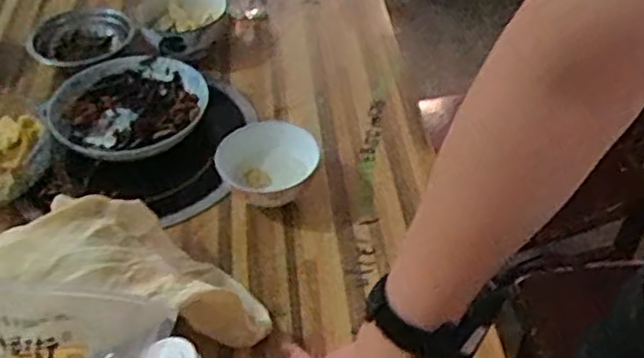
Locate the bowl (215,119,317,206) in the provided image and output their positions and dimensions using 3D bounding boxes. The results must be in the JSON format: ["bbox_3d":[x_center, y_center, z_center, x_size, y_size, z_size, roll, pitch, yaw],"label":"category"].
[{"bbox_3d":[-0.059,-0.012,0.789,0.114,0.058,0.108,14,50,14],"label":"bowl"}]

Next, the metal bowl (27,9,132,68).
[{"bbox_3d":[-0.346,-0.193,1.020,0.131,0.058,0.140,-1,48,1],"label":"metal bowl"}]

